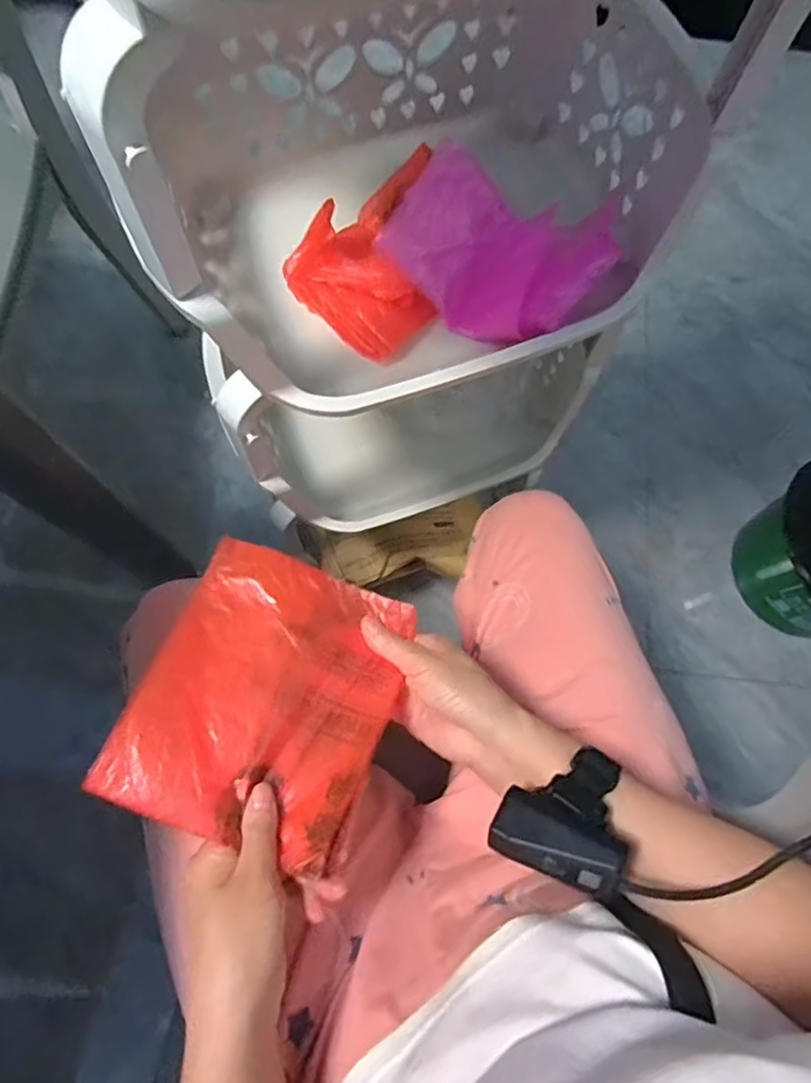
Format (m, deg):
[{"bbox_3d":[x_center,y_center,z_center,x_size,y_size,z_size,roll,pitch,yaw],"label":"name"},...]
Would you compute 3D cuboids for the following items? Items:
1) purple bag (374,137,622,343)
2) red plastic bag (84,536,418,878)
[{"bbox_3d":[0.072,-0.218,0.482,0.145,0.067,0.109,32,74,7],"label":"purple bag"},{"bbox_3d":[-0.080,0.093,0.403,0.143,0.022,0.178,26,53,-10],"label":"red plastic bag"}]

